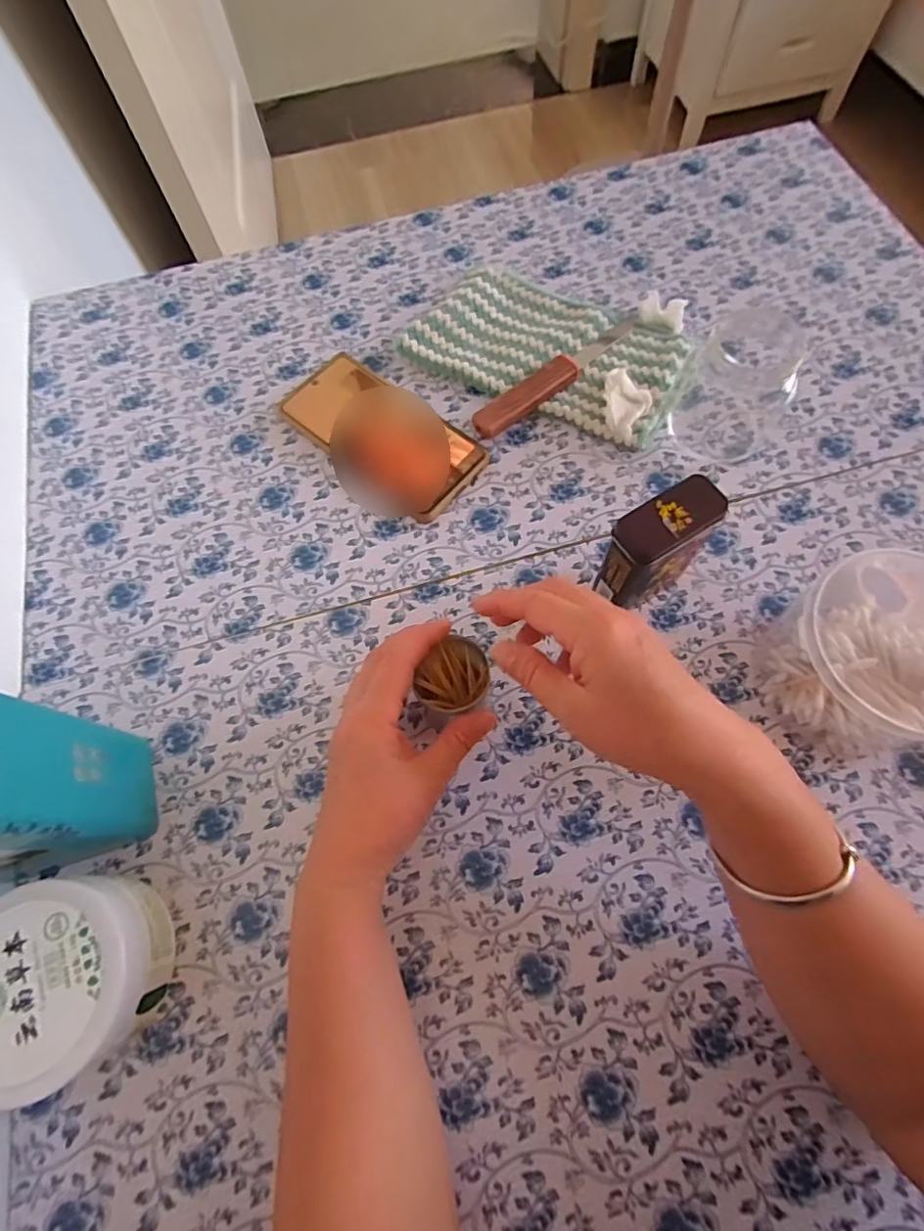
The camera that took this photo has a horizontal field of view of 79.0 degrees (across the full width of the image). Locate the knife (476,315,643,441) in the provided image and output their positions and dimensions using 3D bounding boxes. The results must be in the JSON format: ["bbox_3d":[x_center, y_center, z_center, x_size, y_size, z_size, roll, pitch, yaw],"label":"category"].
[{"bbox_3d":[0.074,-0.189,0.441,0.159,0.016,0.023,-38,71,-13],"label":"knife"}]

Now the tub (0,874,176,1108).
[{"bbox_3d":[-0.204,0.185,0.289,0.091,0.055,0.087,-1,67,2],"label":"tub"}]

